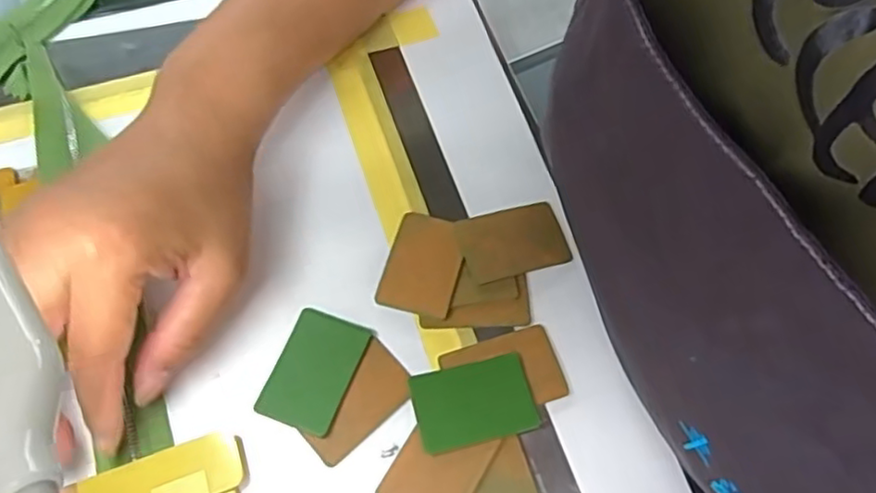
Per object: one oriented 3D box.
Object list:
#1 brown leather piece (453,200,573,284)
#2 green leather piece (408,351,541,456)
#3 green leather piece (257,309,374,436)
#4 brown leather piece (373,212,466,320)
[{"bbox_3d":[0.037,-0.003,0.322,0.051,0.004,0.035,-15,66,-8],"label":"brown leather piece"},{"bbox_3d":[0.016,0.068,0.289,0.051,0.005,0.035,-13,66,-7],"label":"green leather piece"},{"bbox_3d":[-0.056,0.055,0.296,0.036,0.004,0.052,21,66,8],"label":"green leather piece"},{"bbox_3d":[-0.007,0.008,0.317,0.035,0.004,0.049,15,66,6],"label":"brown leather piece"}]

